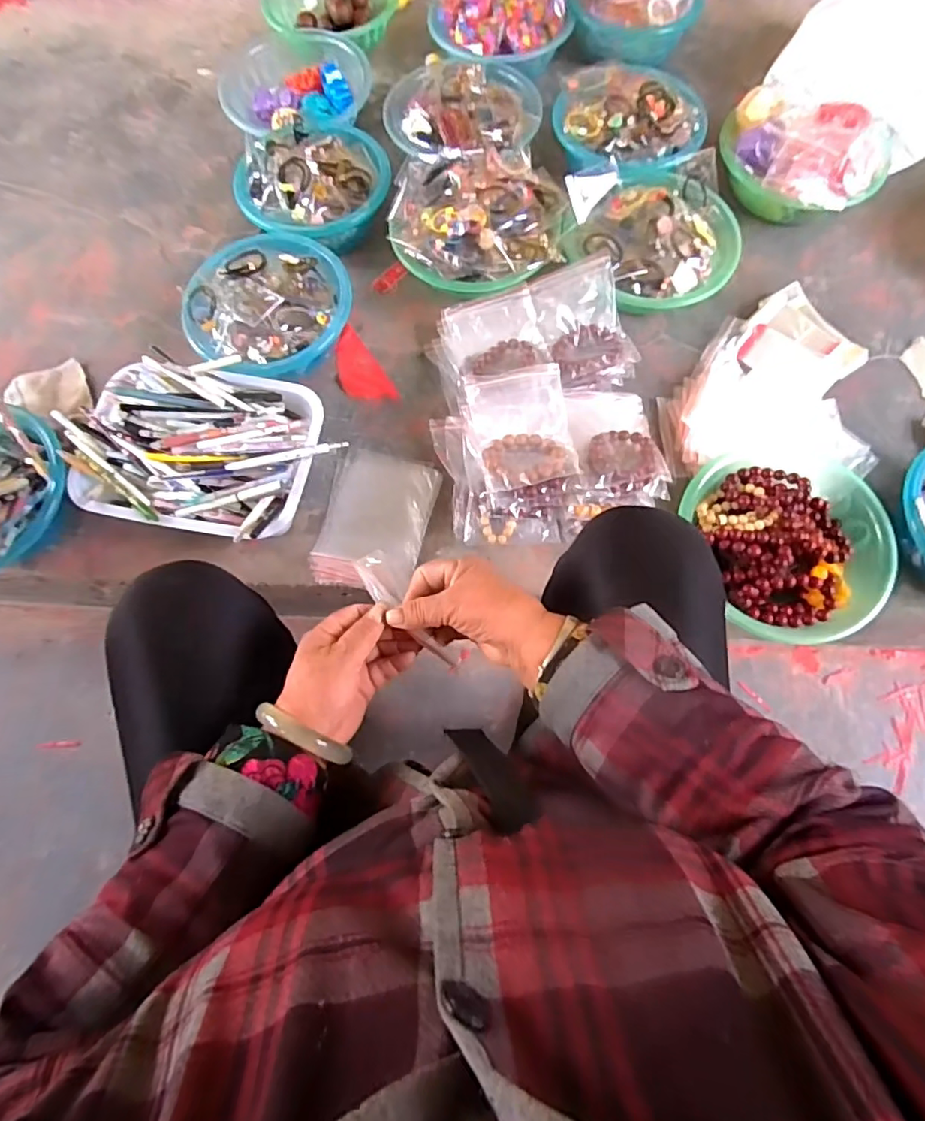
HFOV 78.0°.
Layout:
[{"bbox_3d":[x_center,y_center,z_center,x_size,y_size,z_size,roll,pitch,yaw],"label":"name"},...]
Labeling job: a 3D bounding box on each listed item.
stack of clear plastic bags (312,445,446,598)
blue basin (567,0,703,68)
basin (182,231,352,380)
[{"bbox_3d":[-0.112,-0.053,0.739,0.135,0.021,0.185,14,72,5],"label":"stack of clear plastic bags"},{"bbox_3d":[0.289,-0.943,0.979,0.211,0.064,0.211,0,71,0],"label":"blue basin"},{"bbox_3d":[-0.277,-0.353,0.798,0.212,0.093,0.223,0,71,0],"label":"basin"}]

